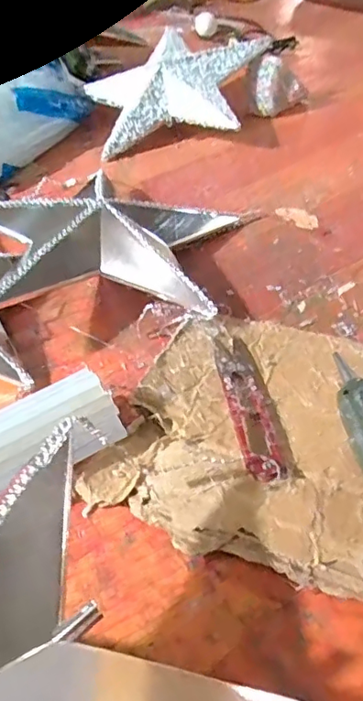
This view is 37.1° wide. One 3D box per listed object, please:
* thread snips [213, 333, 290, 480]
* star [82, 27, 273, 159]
[{"bbox_3d":[0.041,0.031,0.344,0.026,0.011,0.118,-8,43,-2],"label":"thread snips"},{"bbox_3d":[-0.012,-0.332,0.680,0.236,0.048,0.199,-7,63,18],"label":"star"}]

